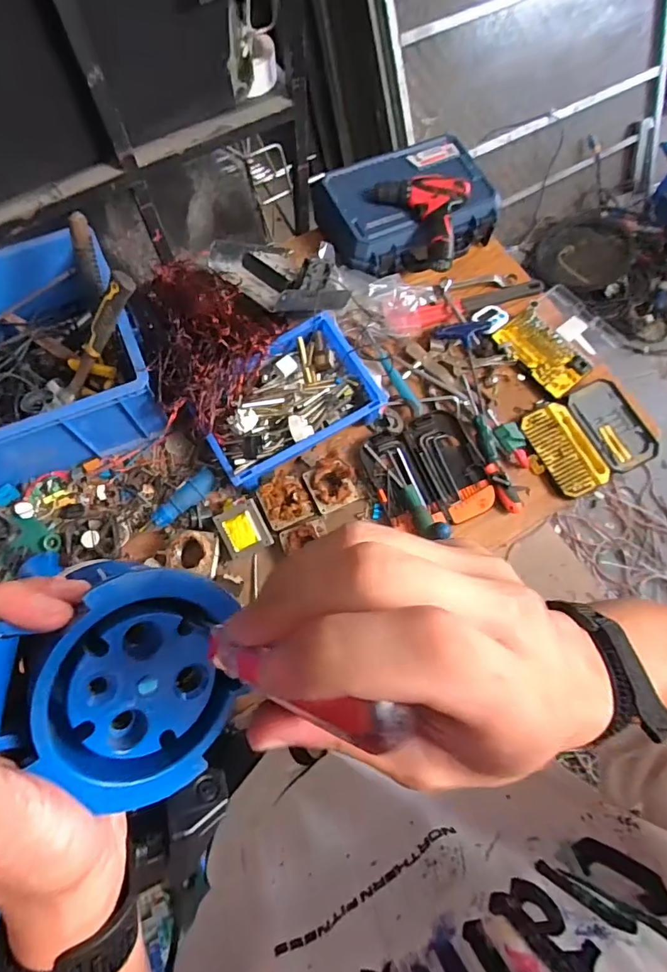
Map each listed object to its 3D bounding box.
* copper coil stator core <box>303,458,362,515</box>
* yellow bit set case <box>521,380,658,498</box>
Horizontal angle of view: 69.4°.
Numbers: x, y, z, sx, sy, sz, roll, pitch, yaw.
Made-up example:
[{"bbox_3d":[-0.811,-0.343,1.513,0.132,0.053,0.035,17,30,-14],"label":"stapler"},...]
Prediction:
[{"bbox_3d":[-0.002,-0.003,0.875,0.091,0.053,0.090,-25,73,-10],"label":"copper coil stator core"},{"bbox_3d":[0.496,-0.098,0.938,0.246,0.023,0.185,-23,73,-10],"label":"yellow bit set case"}]

